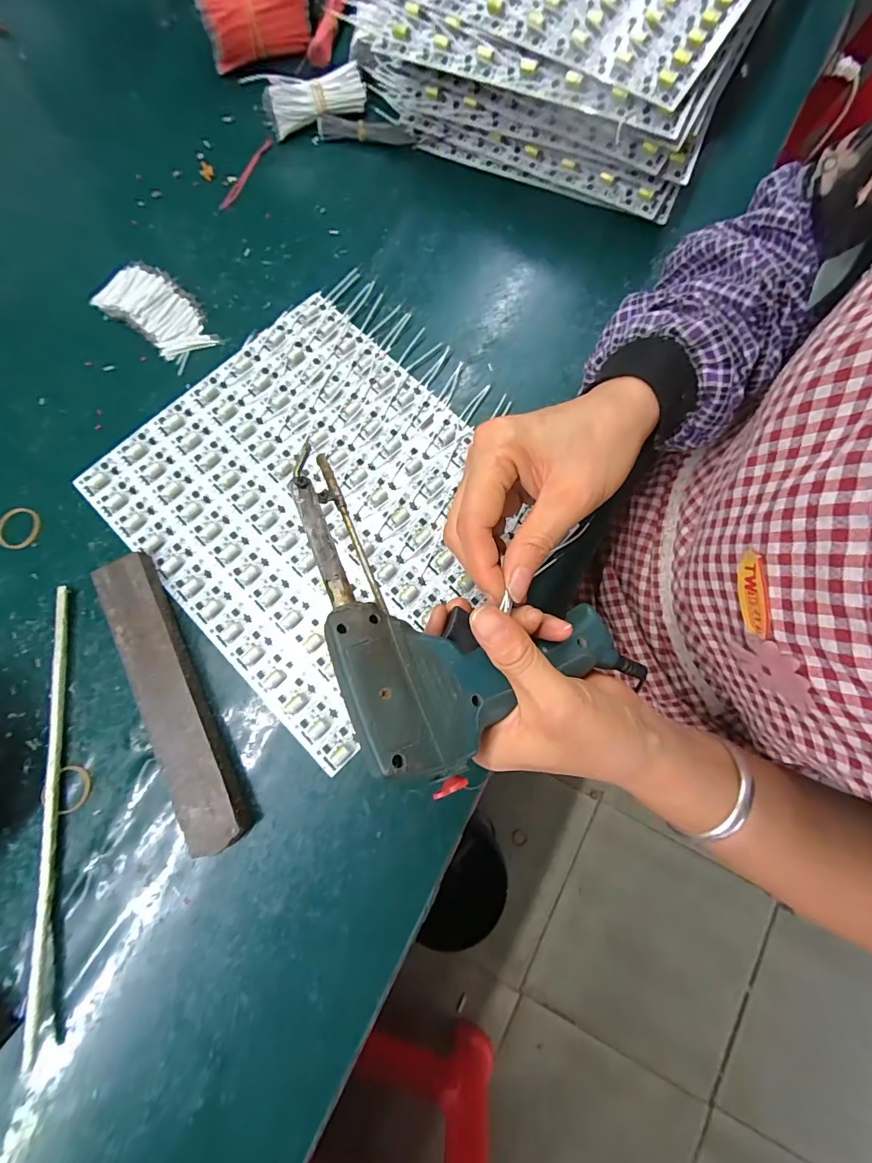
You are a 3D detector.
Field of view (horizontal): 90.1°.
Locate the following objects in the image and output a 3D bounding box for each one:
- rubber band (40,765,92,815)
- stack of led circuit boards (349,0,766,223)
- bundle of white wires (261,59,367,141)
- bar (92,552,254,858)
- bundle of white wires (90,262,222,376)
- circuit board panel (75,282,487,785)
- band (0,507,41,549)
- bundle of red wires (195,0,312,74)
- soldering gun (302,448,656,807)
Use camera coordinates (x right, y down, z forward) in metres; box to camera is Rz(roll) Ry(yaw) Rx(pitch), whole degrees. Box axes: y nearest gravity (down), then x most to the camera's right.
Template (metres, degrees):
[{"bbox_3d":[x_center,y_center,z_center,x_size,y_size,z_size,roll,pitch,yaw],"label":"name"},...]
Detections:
[{"bbox_3d":[-0.238,0.134,0.281,0.028,0.004,0.029,0,77,1],"label":"rubber band"},{"bbox_3d":[0.115,-0.501,0.375,0.303,0.093,0.302,25,79,6],"label":"stack of led circuit boards"},{"bbox_3d":[-0.109,-0.435,0.390,0.089,0.031,0.035,-15,77,-3],"label":"bundle of white wires"},{"bbox_3d":[-0.174,0.076,0.285,0.039,0.017,0.195,-26,78,-5],"label":"bar"},{"bbox_3d":[-0.226,-0.220,0.352,0.100,0.015,0.054,38,80,9],"label":"bundle of white wires"},{"bbox_3d":[-0.088,-0.063,0.322,0.276,0.005,0.243,44,81,9],"label":"circuit board panel"},{"bbox_3d":[-0.307,-0.040,0.319,0.032,0.004,0.032,-12,77,-2],"label":"band"},{"bbox_3d":[-0.163,-0.512,0.396,0.093,0.048,0.028,-10,77,-1],"label":"bundle of red wires"},{"bbox_3d":[-0.017,0.028,0.225,0.191,0.033,0.128,34,54,1],"label":"soldering gun"}]

